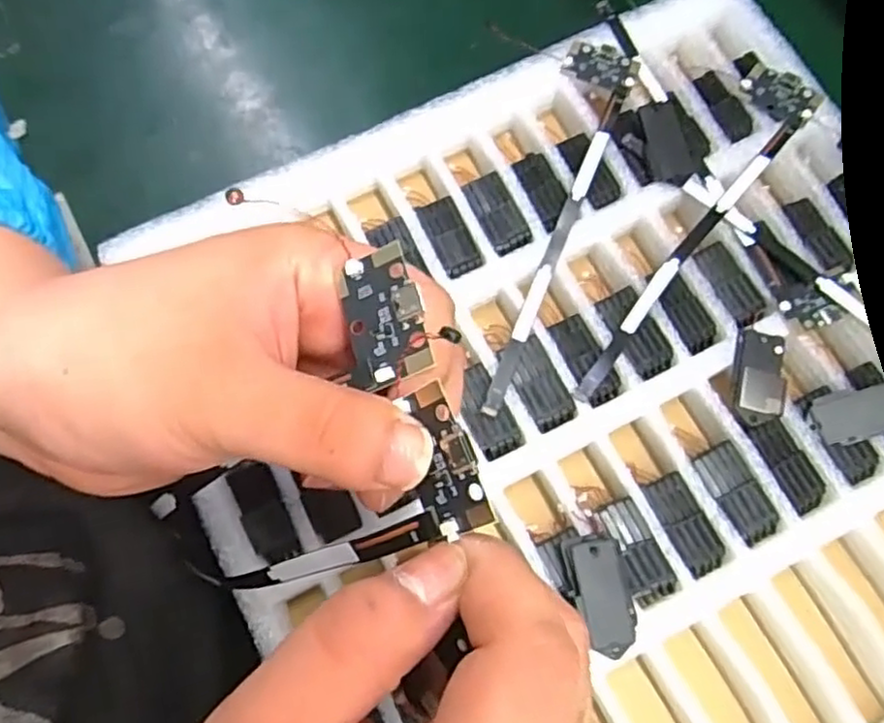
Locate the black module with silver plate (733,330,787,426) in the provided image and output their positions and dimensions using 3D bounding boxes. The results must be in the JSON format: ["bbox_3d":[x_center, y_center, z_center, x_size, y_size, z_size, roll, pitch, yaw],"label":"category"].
[{"bbox_3d":[0.134,0.007,0.288,0.018,0.007,0.040,15,74,3],"label":"black module with silver plate"}]

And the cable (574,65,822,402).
[{"bbox_3d":[0.114,-0.060,0.304,0.033,0.017,0.189,32,76,11],"label":"cable"}]

